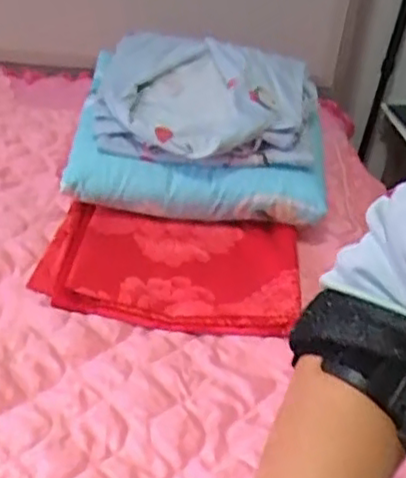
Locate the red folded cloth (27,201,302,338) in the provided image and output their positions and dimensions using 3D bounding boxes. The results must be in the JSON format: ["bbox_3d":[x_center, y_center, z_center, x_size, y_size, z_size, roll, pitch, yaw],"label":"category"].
[{"bbox_3d":[-0.040,0.028,0.876,0.321,0.030,0.187,9,36,3],"label":"red folded cloth"}]

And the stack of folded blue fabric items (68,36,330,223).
[{"bbox_3d":[0.001,-0.176,0.990,0.327,0.130,0.288,7,37,0],"label":"stack of folded blue fabric items"}]

